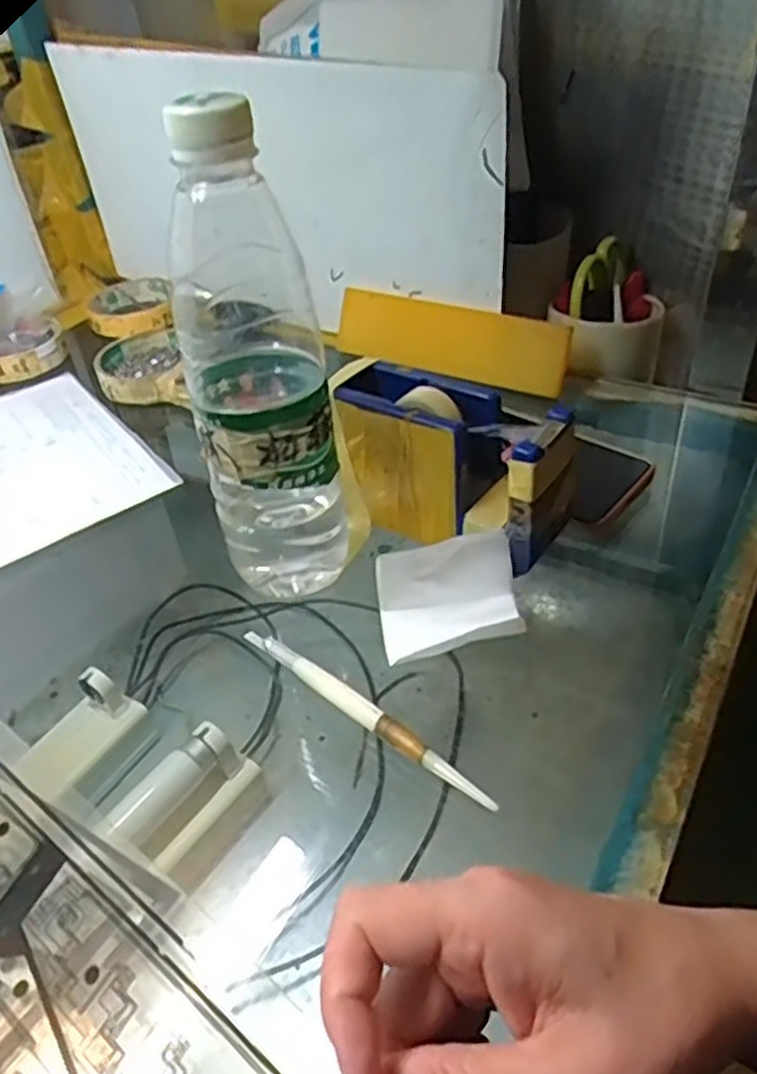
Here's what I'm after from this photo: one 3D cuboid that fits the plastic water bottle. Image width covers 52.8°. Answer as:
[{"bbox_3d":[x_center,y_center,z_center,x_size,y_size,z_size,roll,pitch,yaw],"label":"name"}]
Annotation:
[{"bbox_3d":[-0.054,-0.072,0.351,0.061,0.226,0.067,-8,40,-1],"label":"plastic water bottle"}]

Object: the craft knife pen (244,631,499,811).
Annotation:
[{"bbox_3d":[-0.009,0.074,0.334,0.145,0.008,0.009,29,51,35],"label":"craft knife pen"}]

